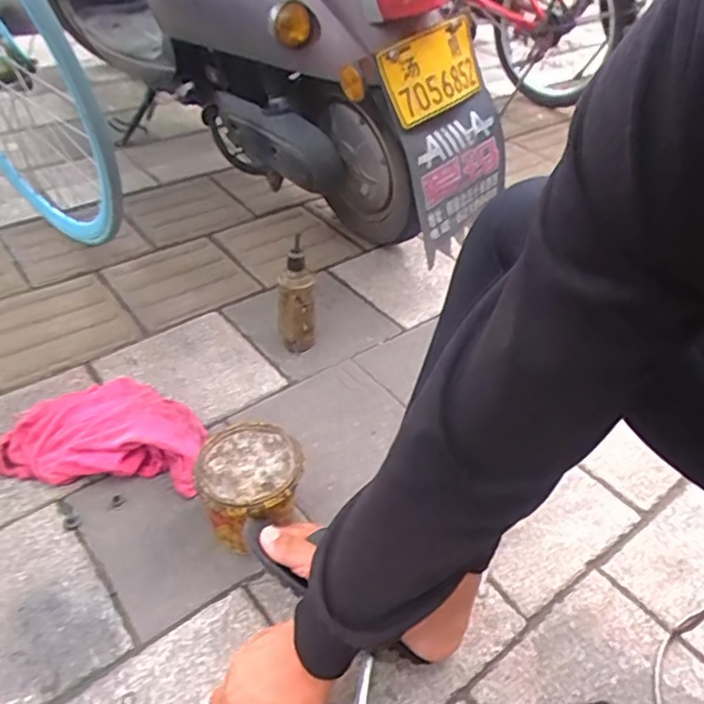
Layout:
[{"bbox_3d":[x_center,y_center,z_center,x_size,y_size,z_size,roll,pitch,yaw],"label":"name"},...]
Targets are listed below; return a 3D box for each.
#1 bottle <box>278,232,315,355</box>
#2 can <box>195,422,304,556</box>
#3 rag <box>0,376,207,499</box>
[{"bbox_3d":[-0.092,-0.075,1.038,0.062,0.196,0.057,3,43,-2],"label":"bottle"},{"bbox_3d":[-0.128,0.179,0.790,0.128,0.121,0.131,-11,44,-17],"label":"can"},{"bbox_3d":[-0.354,0.103,0.896,0.283,0.068,0.178,5,43,-1],"label":"rag"}]

